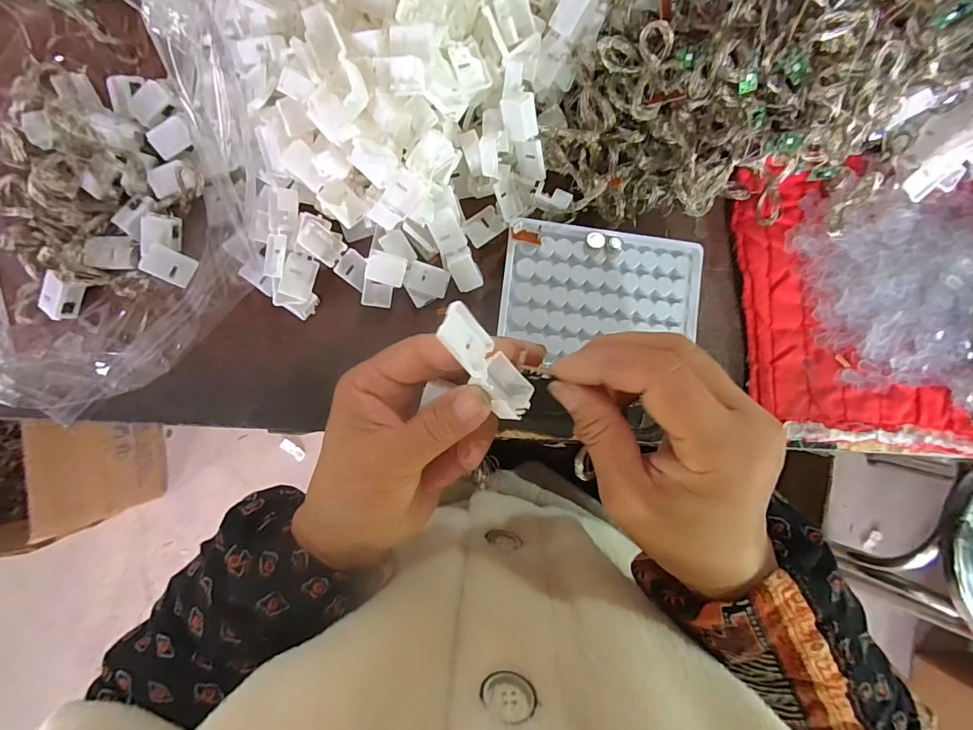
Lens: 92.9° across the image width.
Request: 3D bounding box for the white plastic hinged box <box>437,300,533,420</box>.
[{"bbox_3d":[-0.001,0.000,0.196,0.019,0.020,0.057,-41,123,-2],"label":"white plastic hinged box"}]

